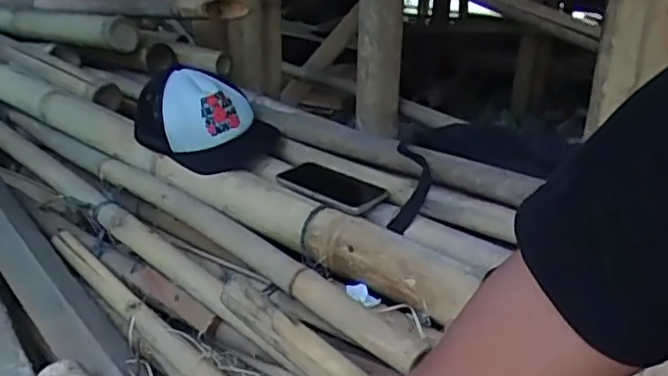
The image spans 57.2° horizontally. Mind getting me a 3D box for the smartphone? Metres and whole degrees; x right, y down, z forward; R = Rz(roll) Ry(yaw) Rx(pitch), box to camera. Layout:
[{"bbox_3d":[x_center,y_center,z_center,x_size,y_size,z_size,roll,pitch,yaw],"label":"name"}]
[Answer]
[{"bbox_3d":[-0.005,-0.004,0.901,0.164,0.013,0.077,24,40,34],"label":"smartphone"}]

